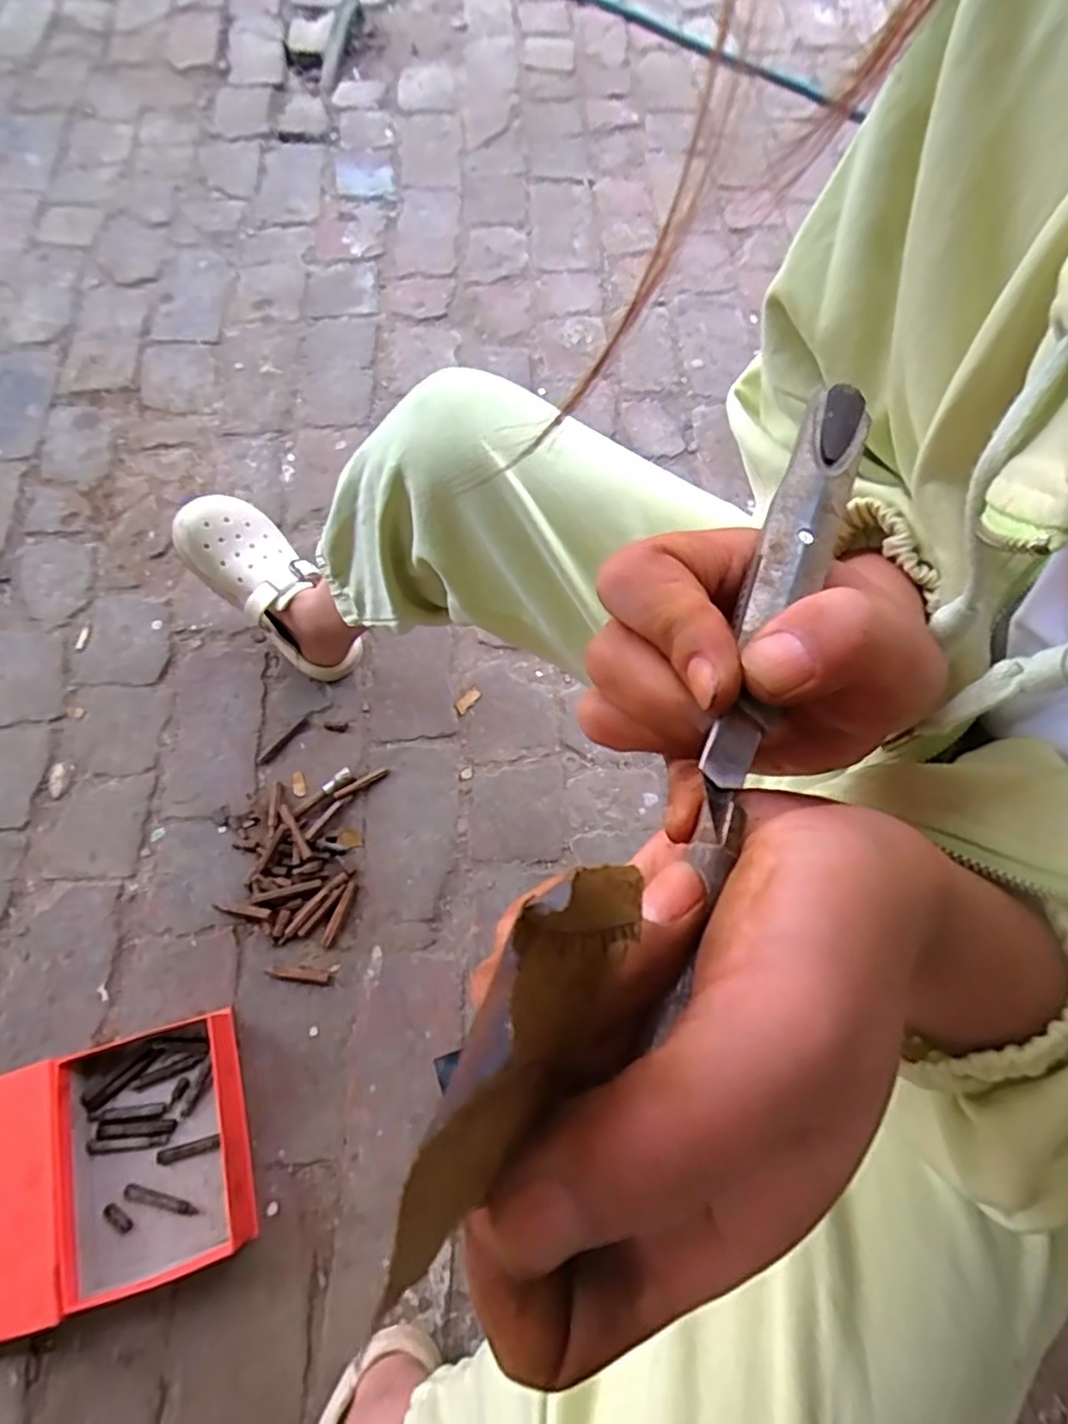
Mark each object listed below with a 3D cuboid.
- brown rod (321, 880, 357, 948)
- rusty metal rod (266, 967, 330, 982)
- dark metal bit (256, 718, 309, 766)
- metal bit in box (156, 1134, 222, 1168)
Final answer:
[{"bbox_3d":[-0.220,0.228,0.751,0.012,0.009,0.072,19,69,4],"label":"brown rod"},{"bbox_3d":[-0.259,0.287,0.726,0.068,0.004,0.013,4,68,-1],"label":"rusty metal rod"},{"bbox_3d":[-0.314,0.038,0.830,0.015,0.004,0.077,38,71,11],"label":"dark metal bit"},{"bbox_3d":[-0.342,0.434,0.659,0.060,0.007,0.013,-14,70,-8],"label":"metal bit in box"}]

